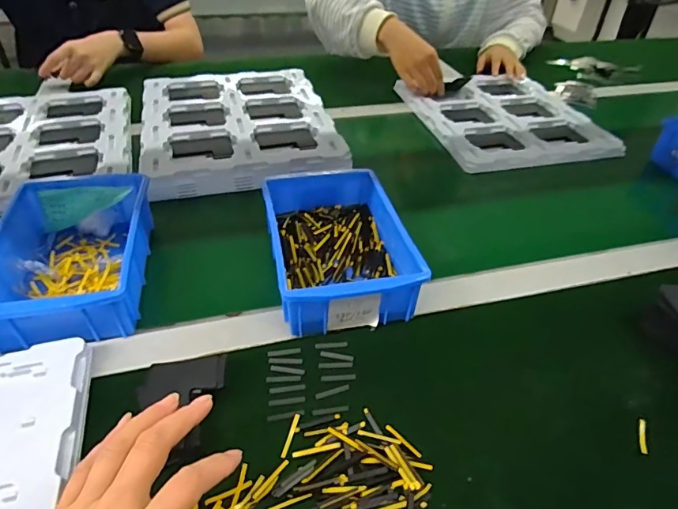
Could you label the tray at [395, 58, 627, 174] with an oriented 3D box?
[{"bbox_3d":[0.297,-0.254,0.837,0.315,0.026,0.325,-11,43,-16],"label":"tray"}]

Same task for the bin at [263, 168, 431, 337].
[{"bbox_3d":[-0.005,-0.012,0.486,0.128,0.061,0.194,-7,42,-11],"label":"bin"}]

